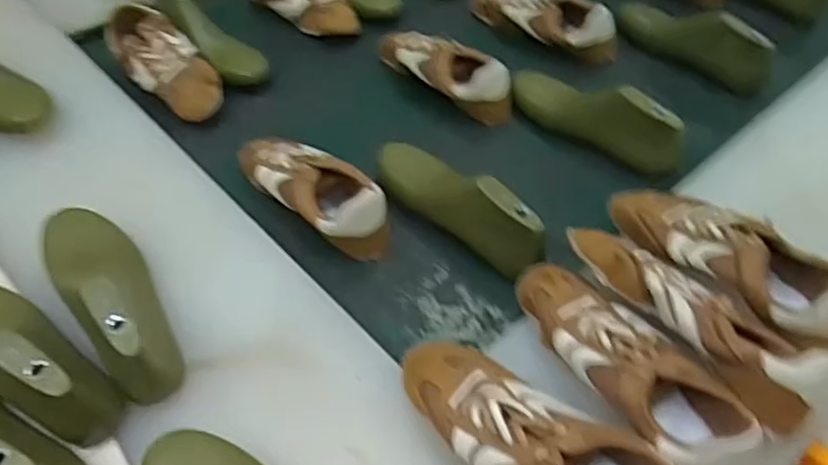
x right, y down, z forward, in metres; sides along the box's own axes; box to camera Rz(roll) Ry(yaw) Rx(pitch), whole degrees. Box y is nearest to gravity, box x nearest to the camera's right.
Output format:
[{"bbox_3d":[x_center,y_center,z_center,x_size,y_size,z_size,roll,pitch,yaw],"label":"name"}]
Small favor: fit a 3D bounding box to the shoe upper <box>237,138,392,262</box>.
[{"bbox_3d":[-0.124,-0.056,0.755,0.232,0.068,0.084,37,59,27],"label":"shoe upper"}]

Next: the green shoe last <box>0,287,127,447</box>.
[{"bbox_3d":[-0.360,0.095,0.556,0.243,0.091,0.080,27,57,22],"label":"green shoe last"}]

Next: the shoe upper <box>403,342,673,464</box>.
[{"bbox_3d":[0.087,0.159,0.499,0.239,0.066,0.099,29,57,23],"label":"shoe upper"}]

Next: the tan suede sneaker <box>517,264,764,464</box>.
[{"bbox_3d":[0.177,0.111,0.543,0.083,0.077,0.241,-25,54,-17],"label":"tan suede sneaker"}]

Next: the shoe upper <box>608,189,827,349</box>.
[{"bbox_3d":[0.304,0.008,0.617,0.103,0.068,0.242,-32,56,-24],"label":"shoe upper"}]

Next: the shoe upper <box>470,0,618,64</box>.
[{"bbox_3d":[0.197,-0.332,1.001,0.077,0.093,0.244,-36,58,-26],"label":"shoe upper"}]

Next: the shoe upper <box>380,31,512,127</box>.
[{"bbox_3d":[0.033,-0.231,0.921,0.242,0.084,0.068,37,59,27],"label":"shoe upper"}]

